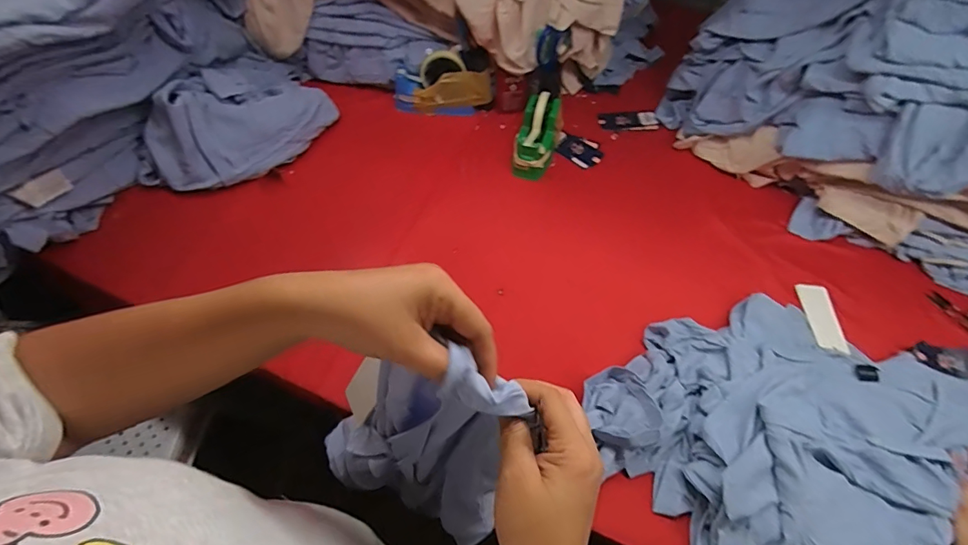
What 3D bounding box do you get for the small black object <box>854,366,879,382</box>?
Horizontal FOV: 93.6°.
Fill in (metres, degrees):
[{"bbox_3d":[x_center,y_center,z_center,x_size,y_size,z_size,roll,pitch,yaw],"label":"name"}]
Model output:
[{"bbox_3d":[0.531,0.139,0.628,0.026,0.008,0.026,-10,56,15],"label":"small black object"}]

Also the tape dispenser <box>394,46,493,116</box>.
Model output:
[{"bbox_3d":[-0.080,-0.373,0.892,0.193,0.125,0.058,3,56,-1],"label":"tape dispenser"}]

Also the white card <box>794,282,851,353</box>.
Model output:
[{"bbox_3d":[0.526,0.069,0.708,0.042,0.010,0.124,-2,51,14],"label":"white card"}]

